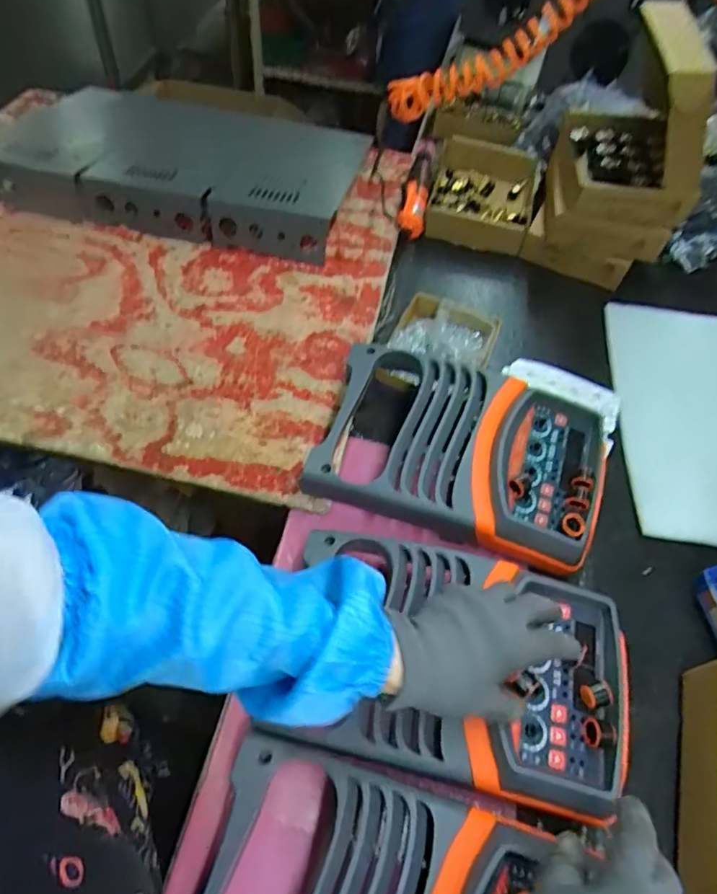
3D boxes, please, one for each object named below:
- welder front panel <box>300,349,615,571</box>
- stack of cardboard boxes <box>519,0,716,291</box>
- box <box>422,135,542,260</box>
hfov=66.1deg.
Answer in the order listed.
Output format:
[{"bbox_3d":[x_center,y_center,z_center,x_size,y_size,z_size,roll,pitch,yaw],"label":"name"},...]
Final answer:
[{"bbox_3d":[0.119,0.008,0.646,0.319,0.099,0.201,20,56,8],"label":"welder front panel"},{"bbox_3d":[0.417,-0.454,0.865,0.218,0.319,0.238,23,57,10],"label":"stack of cardboard boxes"},{"bbox_3d":[0.227,-0.461,1.016,0.184,0.070,0.241,12,56,3],"label":"box"}]

